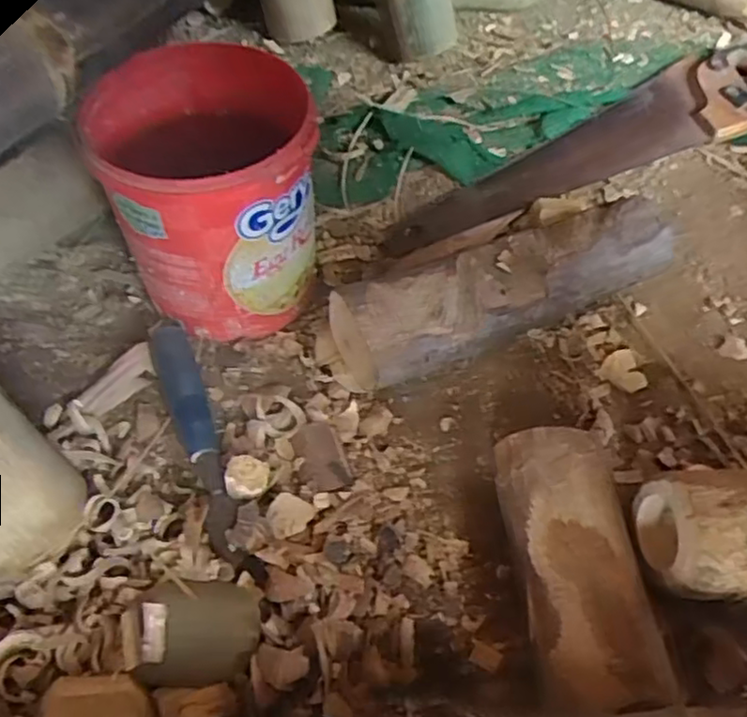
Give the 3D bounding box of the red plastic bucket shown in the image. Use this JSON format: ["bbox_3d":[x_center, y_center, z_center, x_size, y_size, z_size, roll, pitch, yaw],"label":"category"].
[{"bbox_3d":[-0.113,-0.108,0.478,0.141,0.156,0.140,2,53,-3],"label":"red plastic bucket"}]

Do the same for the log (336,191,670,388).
[{"bbox_3d":[0.103,-0.052,0.507,0.269,0.069,0.067,-23,58,-20],"label":"log"}]

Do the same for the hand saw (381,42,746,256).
[{"bbox_3d":[0.219,-0.218,0.655,0.489,0.022,0.115,-22,58,-19],"label":"hand saw"}]

